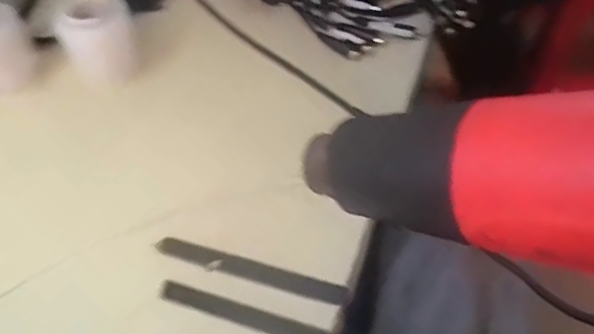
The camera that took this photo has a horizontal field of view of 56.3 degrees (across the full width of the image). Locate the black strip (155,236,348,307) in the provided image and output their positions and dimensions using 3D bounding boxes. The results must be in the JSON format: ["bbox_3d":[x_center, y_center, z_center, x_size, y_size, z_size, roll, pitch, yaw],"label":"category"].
[{"bbox_3d":[-0.034,0.073,0.395,0.142,0.006,0.013,12,53,14],"label":"black strip"}]

